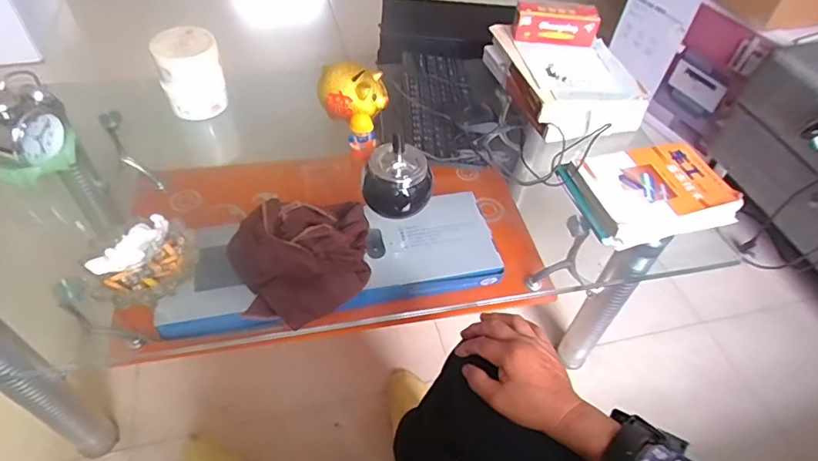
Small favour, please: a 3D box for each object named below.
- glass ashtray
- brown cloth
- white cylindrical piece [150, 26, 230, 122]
[{"bbox_3d":[-0.327,0.037,0.617,0.112,0.032,0.122,2,50,-3],"label":"glass ashtray"},{"bbox_3d":[-0.131,0.025,0.640,0.180,0.062,0.176,-16,53,-17],"label":"brown cloth"},{"bbox_3d":[-0.370,-0.268,0.853,0.098,0.112,0.104,2,50,-3],"label":"white cylindrical piece"}]

